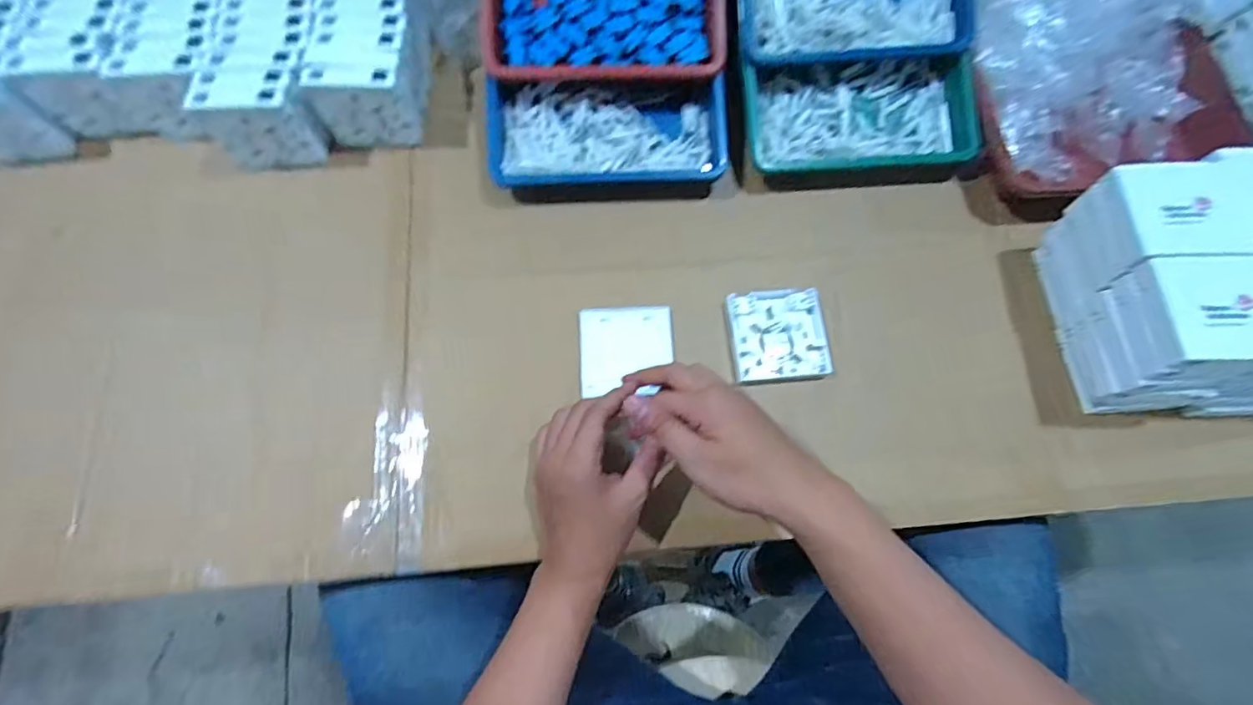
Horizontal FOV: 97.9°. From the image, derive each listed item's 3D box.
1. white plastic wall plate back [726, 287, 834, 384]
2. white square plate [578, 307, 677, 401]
[{"bbox_3d":[0.146,-0.016,0.522,0.090,0.018,0.089,-4,73,-3],"label":"white plastic wall plate back"},{"bbox_3d":[0.000,0.001,0.519,0.088,0.011,0.092,-3,73,-3],"label":"white square plate"}]

